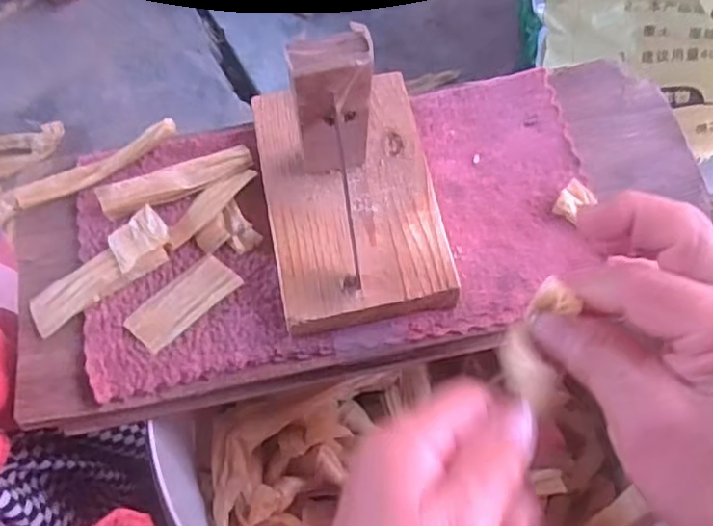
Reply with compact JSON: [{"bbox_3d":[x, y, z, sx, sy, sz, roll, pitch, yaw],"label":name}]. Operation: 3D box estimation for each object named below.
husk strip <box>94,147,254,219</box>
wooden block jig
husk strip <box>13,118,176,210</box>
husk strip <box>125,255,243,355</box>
[{"bbox_3d":[-0.102,-0.048,0.378,0.086,0.008,0.018,-19,69,-7],"label":"husk strip"},{"bbox_3d":[-0.005,-0.059,0.318,0.090,0.111,0.149,-10,69,-3],"label":"wooden block jig"},{"bbox_3d":[-0.149,-0.057,0.383,0.097,0.011,0.015,-26,70,-9],"label":"husk strip"},{"bbox_3d":[-0.092,0.020,0.352,0.059,0.005,0.025,-40,73,-14],"label":"husk strip"}]

